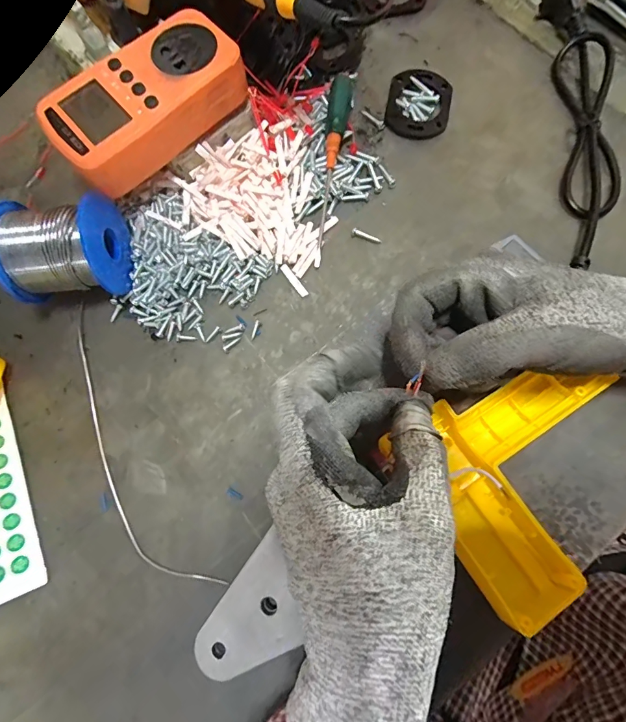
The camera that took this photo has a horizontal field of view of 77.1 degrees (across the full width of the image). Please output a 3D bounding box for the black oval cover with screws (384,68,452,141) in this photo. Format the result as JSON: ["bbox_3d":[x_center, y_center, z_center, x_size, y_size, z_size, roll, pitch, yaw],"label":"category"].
[{"bbox_3d":[0.083,-0.202,0.309,0.048,0.010,0.058,9,76,4],"label":"black oval cover with screws"}]

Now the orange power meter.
[{"bbox_3d":[-0.107,-0.169,0.259,0.125,0.038,0.065,-43,79,-8],"label":"orange power meter"}]

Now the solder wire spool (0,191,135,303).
[{"bbox_3d":[-0.162,-0.073,0.258,0.066,0.058,0.063,-8,76,0],"label":"solder wire spool"}]

